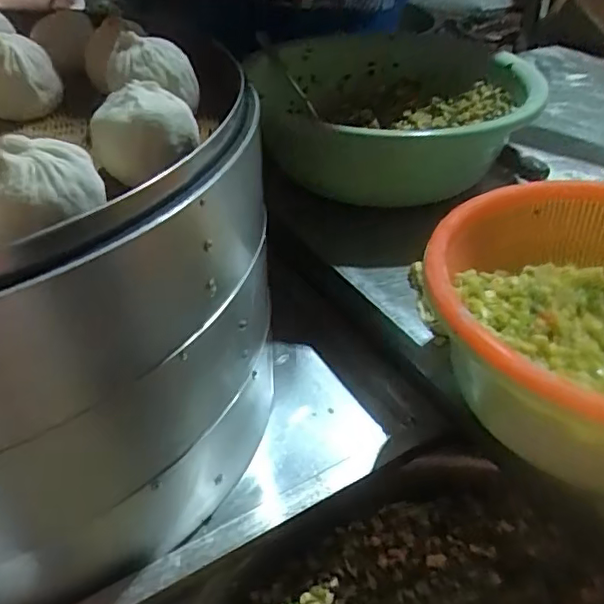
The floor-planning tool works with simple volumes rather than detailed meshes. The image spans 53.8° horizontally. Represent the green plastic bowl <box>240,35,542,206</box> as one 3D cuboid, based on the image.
[{"bbox_3d":[0.107,-0.233,0.751,0.333,0.132,0.333,-1,39,1],"label":"green plastic bowl"}]

